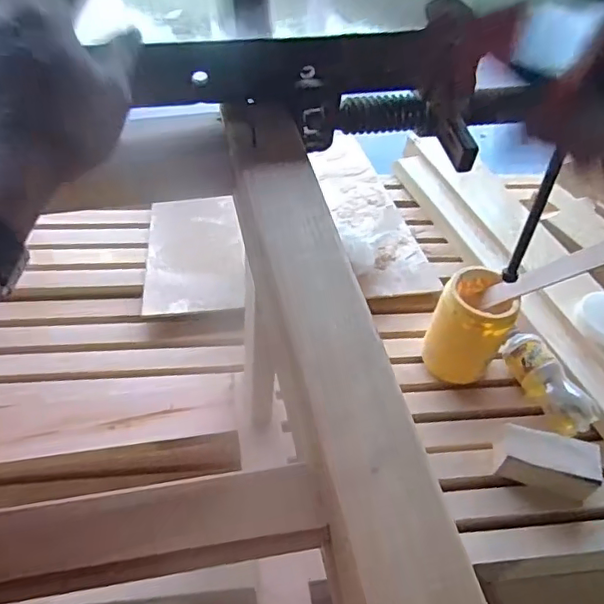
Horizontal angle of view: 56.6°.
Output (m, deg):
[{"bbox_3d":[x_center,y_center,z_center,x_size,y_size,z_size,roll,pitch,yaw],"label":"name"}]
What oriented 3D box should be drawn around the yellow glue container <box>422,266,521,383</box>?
[{"bbox_3d":[0.222,0.033,0.742,0.089,0.133,0.099,29,52,19],"label":"yellow glue container"}]

